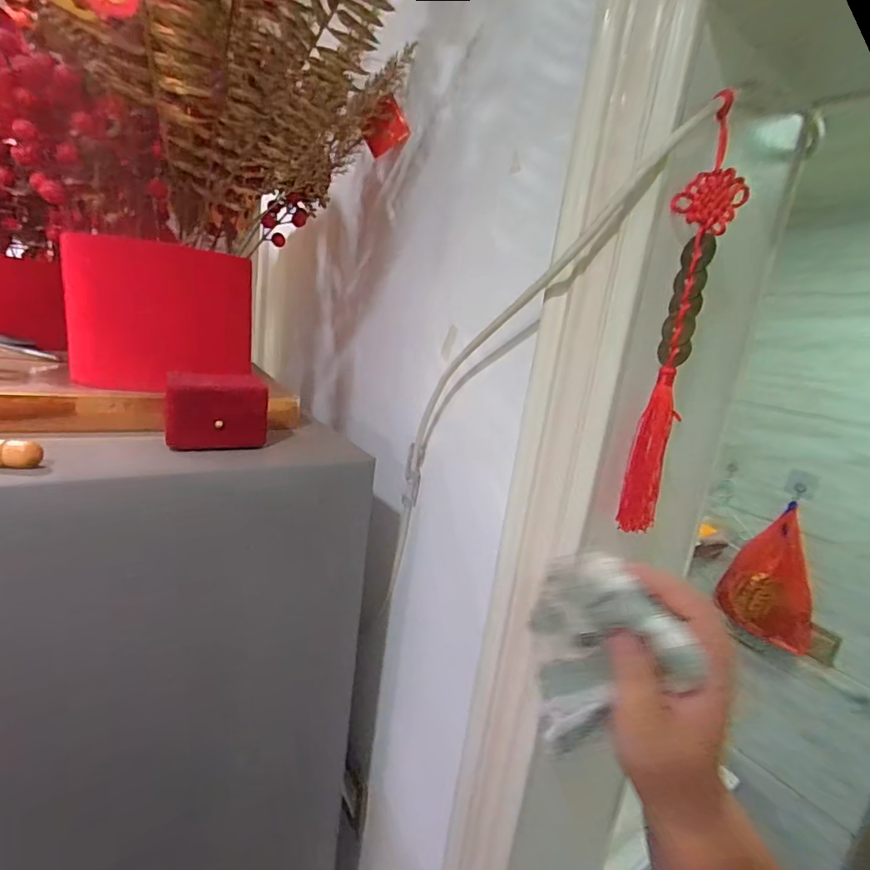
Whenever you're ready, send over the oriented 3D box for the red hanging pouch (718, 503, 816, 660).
[{"bbox_3d":[0.844,0.364,1.187,0.169,0.306,0.143,10,13,11],"label":"red hanging pouch"}]

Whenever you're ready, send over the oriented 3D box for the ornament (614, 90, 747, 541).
[{"bbox_3d":[0.152,-0.062,0.300,0.032,0.254,0.012,11,13,15],"label":"ornament"}]

